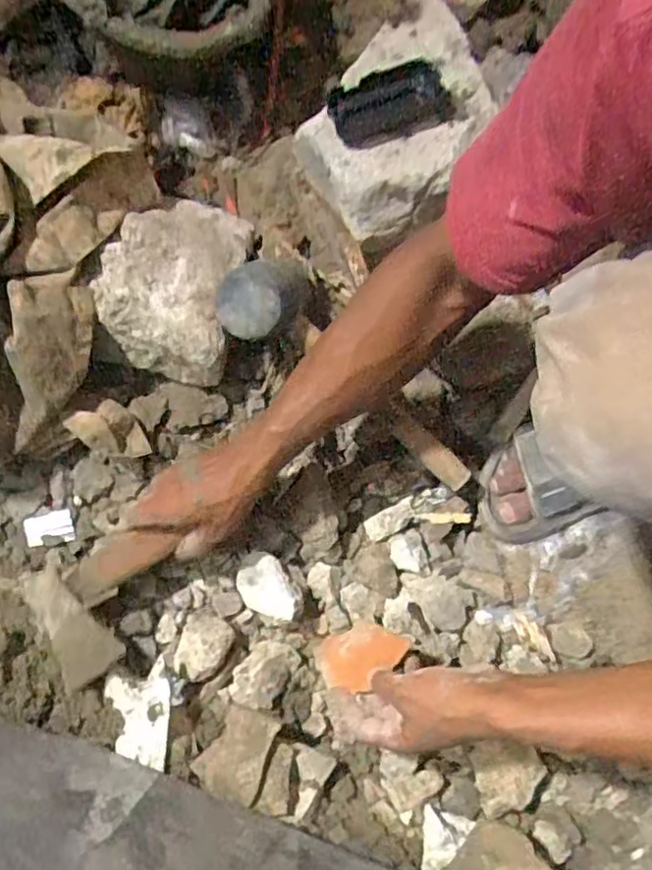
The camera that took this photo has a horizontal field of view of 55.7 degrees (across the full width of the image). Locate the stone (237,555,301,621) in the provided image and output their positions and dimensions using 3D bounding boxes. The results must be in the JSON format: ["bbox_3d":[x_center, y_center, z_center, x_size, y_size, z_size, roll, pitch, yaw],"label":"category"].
[{"bbox_3d":[-0.055,0.147,0.585,0.047,0.043,0.065,-34,77,-11],"label":"stone"}]

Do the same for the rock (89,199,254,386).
[{"bbox_3d":[-0.146,-0.158,0.613,0.122,0.083,0.189,8,73,1],"label":"rock"}]

